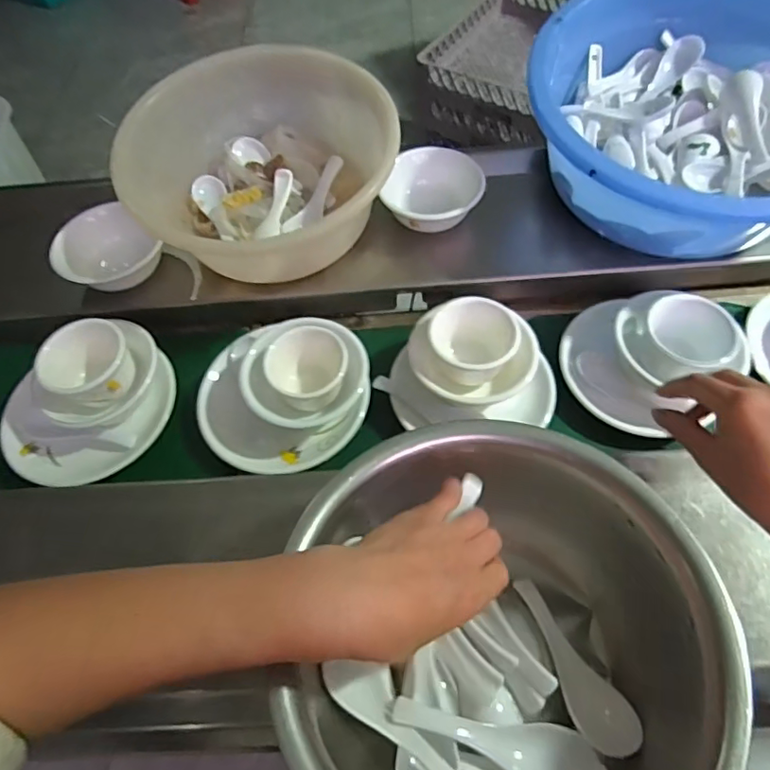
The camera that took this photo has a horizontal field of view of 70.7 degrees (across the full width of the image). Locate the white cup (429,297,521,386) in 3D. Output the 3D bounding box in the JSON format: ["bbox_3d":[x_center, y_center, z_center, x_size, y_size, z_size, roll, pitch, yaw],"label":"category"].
[{"bbox_3d":[0.081,-0.041,0.505,0.079,0.049,0.075,7,60,7],"label":"white cup"}]

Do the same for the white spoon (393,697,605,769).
[{"bbox_3d":[0.064,0.212,0.319,0.119,0.021,0.034,9,60,9],"label":"white spoon"}]

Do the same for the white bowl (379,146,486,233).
[{"bbox_3d":[0.050,-0.207,0.584,0.099,0.049,0.099,-1,59,2],"label":"white bowl"}]

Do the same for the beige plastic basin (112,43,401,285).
[{"bbox_3d":[-0.119,-0.228,0.566,0.262,0.112,0.218,3,60,5],"label":"beige plastic basin"}]

